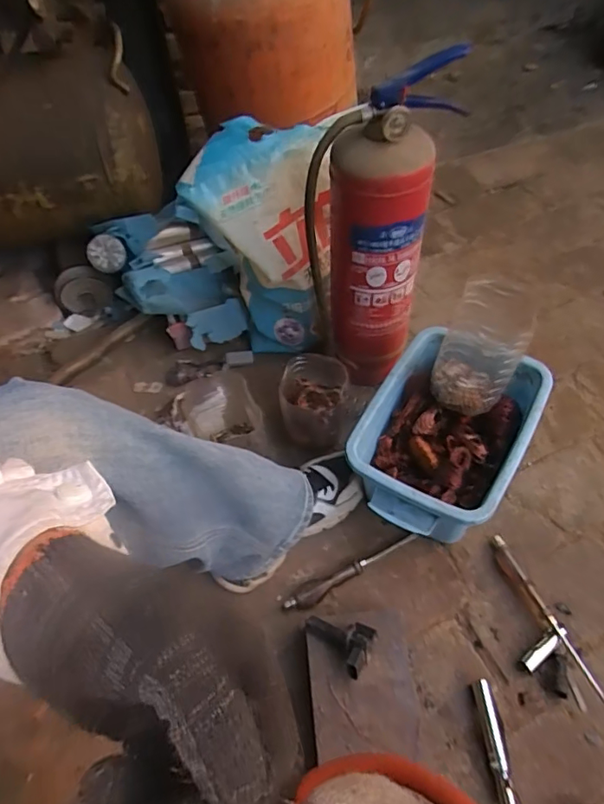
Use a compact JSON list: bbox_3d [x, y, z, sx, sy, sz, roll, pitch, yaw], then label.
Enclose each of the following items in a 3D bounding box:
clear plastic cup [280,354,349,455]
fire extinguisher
[{"bbox_3d":[0.022,0.001,0.800,0.091,0.138,0.102,3,57,5],"label":"clear plastic cup"},{"bbox_3d":[0.083,-0.217,0.723,0.167,0.423,0.144,15,59,13],"label":"fire extinguisher"}]

